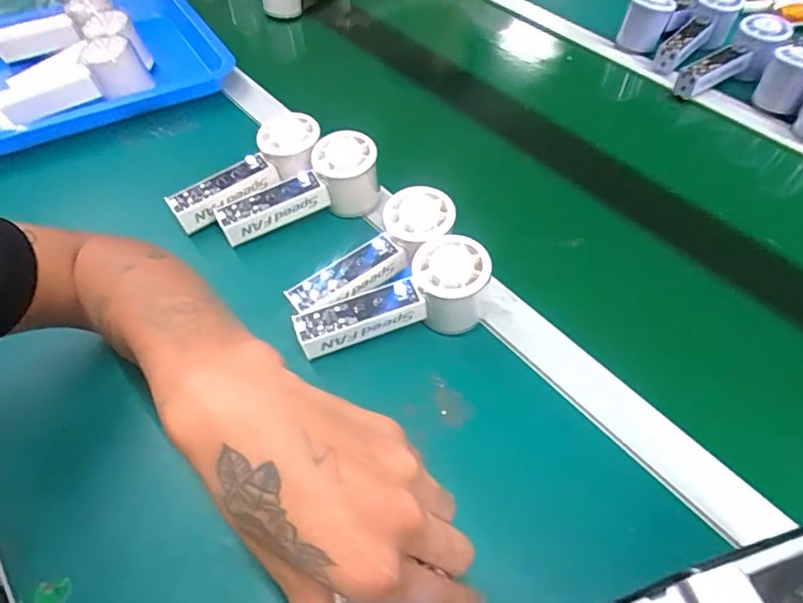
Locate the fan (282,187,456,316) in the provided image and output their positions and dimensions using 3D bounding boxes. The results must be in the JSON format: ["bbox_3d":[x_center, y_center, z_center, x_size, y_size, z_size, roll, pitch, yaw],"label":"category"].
[{"bbox_3d":[-0.022,-0.037,0.417,0.148,0.036,0.049,-36,61,-8],"label":"fan"}]

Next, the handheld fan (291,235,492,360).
[{"bbox_3d":[-0.007,-0.004,0.400,0.149,0.062,0.058,-10,52,-7],"label":"handheld fan"}]

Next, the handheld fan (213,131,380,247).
[{"bbox_3d":[-0.091,-0.099,0.468,0.146,0.066,0.049,-14,53,-11],"label":"handheld fan"}]

